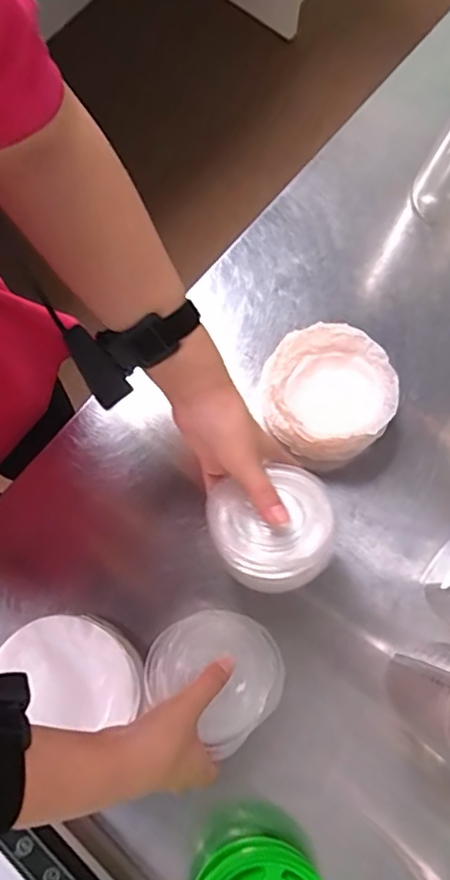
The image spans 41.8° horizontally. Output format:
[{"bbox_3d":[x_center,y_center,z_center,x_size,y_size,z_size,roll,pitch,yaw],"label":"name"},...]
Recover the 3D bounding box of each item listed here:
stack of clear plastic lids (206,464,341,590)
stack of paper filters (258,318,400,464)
[{"bbox_3d":[0.040,0.069,0.470,0.100,0.031,0.094,-21,78,-5],"label":"stack of clear plastic lids"},{"bbox_3d":[0.102,-0.049,0.607,0.137,0.057,0.145,-24,79,-5],"label":"stack of paper filters"}]

